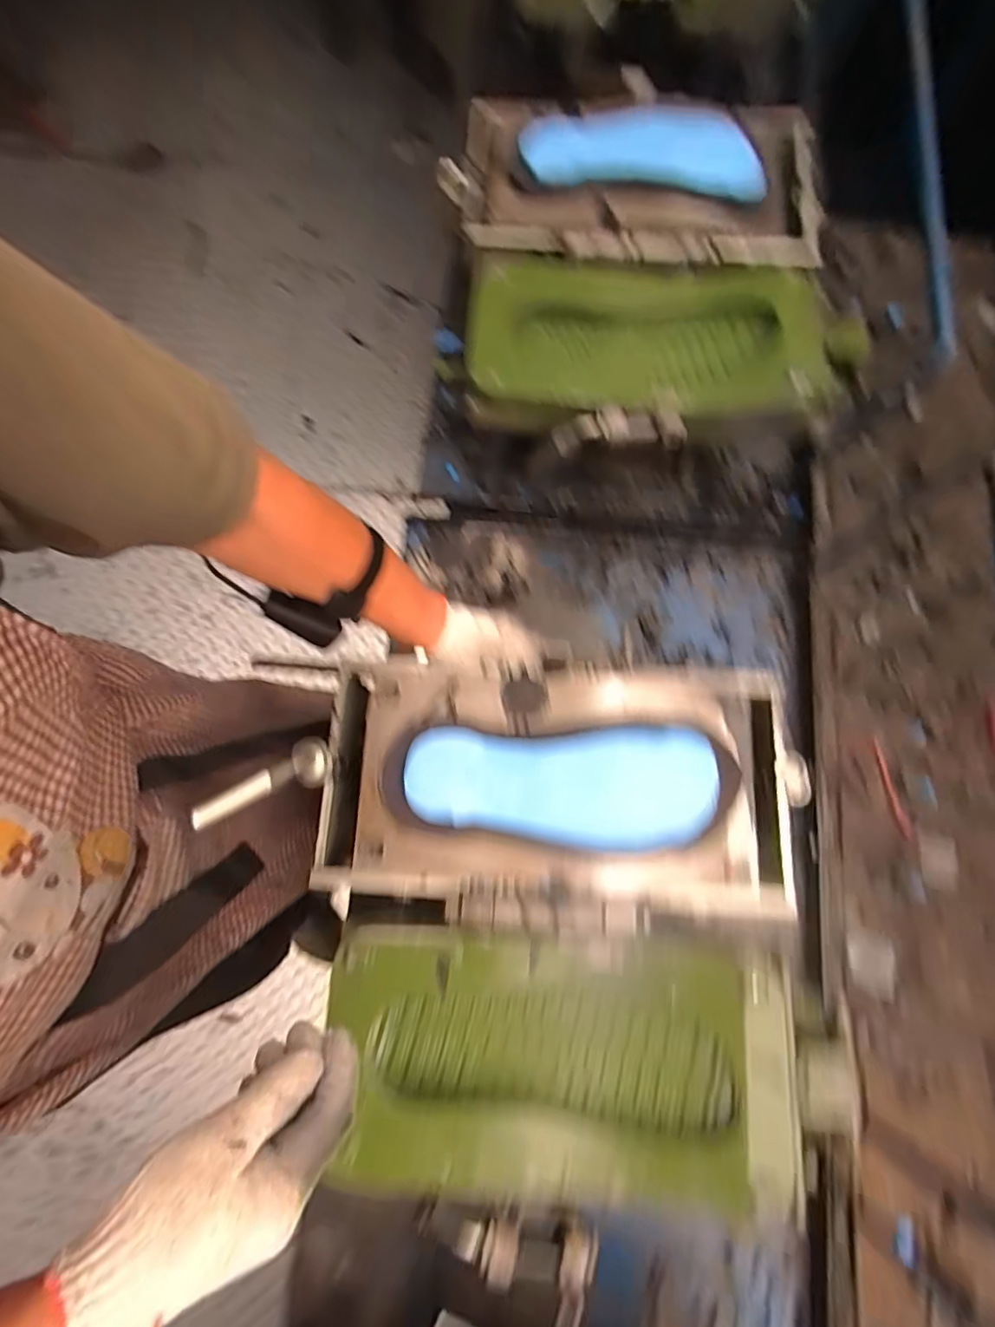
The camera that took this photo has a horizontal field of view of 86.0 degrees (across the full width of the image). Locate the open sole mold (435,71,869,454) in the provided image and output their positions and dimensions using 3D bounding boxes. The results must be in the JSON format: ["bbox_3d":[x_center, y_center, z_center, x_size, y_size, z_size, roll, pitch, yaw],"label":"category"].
[{"bbox_3d":[0.152,-0.413,0.551,0.370,0.099,0.406,1,74,1],"label":"open sole mold"}]

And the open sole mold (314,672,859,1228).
[{"bbox_3d":[0.053,0.199,0.431,0.405,0.071,0.390,2,74,1],"label":"open sole mold"}]

